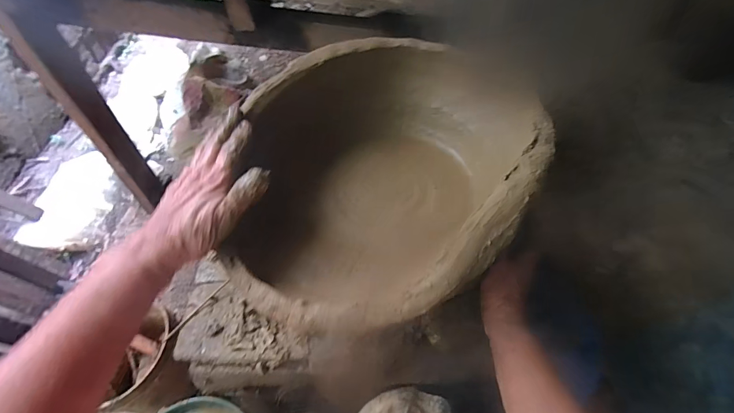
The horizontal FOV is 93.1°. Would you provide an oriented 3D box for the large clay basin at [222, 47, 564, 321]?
[{"bbox_3d":[0.010,-0.038,0.383,0.346,0.128,0.300,-37,64,-26],"label":"large clay basin"}]

